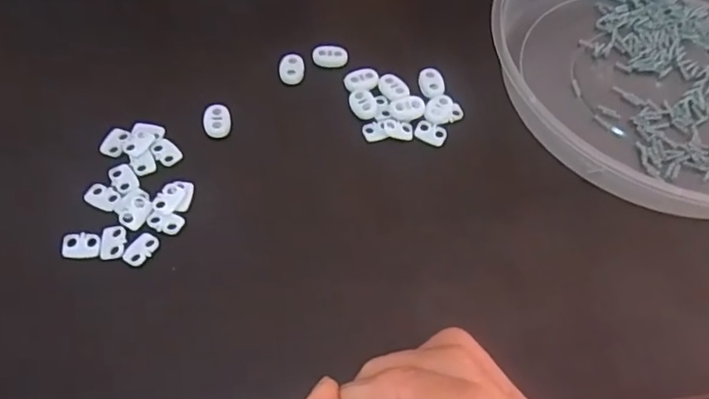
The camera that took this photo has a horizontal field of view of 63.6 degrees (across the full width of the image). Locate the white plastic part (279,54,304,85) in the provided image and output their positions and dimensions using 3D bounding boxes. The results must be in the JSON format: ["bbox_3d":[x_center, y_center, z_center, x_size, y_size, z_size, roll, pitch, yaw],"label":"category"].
[{"bbox_3d":[-0.040,-0.085,0.369,0.015,0.004,0.021,-1,58,-5],"label":"white plastic part"}]

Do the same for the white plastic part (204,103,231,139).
[{"bbox_3d":[-0.083,-0.047,0.346,0.015,0.008,0.022,-9,59,-10],"label":"white plastic part"}]

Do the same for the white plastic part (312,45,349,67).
[{"bbox_3d":[-0.016,-0.095,0.376,0.022,0.004,0.019,1,58,-3],"label":"white plastic part"}]

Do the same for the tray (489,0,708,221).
[{"bbox_3d":[0.209,-0.094,0.371,0.227,0.034,0.244,2,58,-3],"label":"tray"}]

